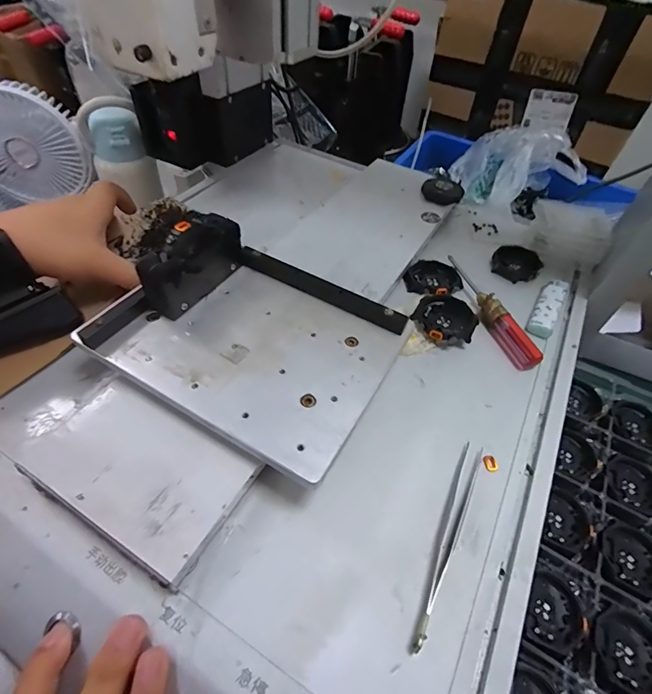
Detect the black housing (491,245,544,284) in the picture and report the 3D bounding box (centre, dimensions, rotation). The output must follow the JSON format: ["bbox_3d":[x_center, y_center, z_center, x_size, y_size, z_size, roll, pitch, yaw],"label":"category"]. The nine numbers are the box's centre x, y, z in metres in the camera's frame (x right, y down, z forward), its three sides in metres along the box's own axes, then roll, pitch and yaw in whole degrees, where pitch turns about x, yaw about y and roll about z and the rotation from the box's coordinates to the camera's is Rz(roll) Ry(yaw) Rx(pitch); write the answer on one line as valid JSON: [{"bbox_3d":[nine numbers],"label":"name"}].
[{"bbox_3d":[0.207,-0.093,0.425,0.048,0.012,0.061,33,55,23],"label":"black housing"}]

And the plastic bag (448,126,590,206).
[{"bbox_3d":[0.326,-0.321,0.693,0.220,0.085,0.138,-15,54,-17],"label":"plastic bag"}]

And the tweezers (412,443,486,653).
[{"bbox_3d":[0.074,0.112,0.240,0.013,0.007,0.127,25,52,17],"label":"tweezers"}]

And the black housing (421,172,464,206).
[{"bbox_3d":[0.139,-0.186,0.465,0.044,0.014,0.045,-19,53,-19],"label":"black housing"}]

